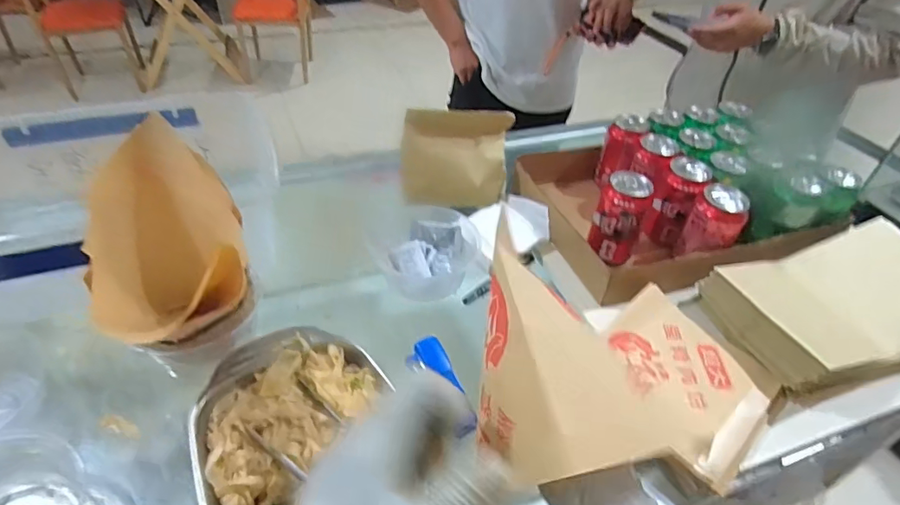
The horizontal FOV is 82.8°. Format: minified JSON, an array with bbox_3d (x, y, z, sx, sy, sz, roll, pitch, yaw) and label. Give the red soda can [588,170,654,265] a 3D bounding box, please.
[{"bbox_3d":[0.215,-0.037,0.658,0.064,0.119,0.057,18,44,14],"label":"red soda can"}]

